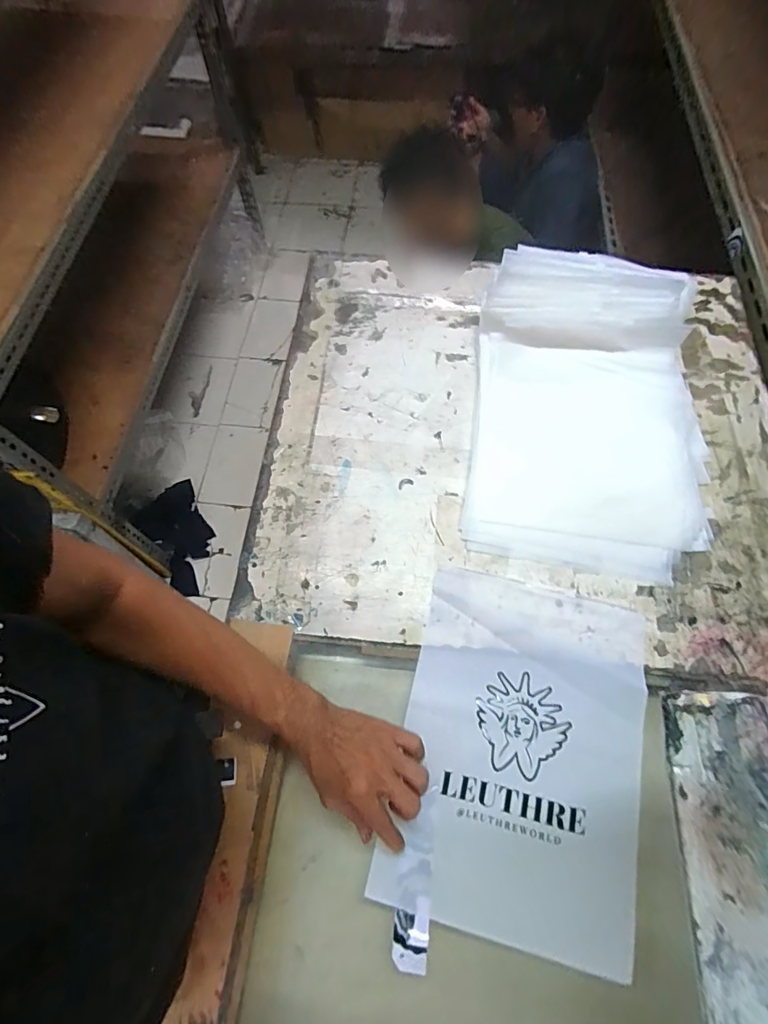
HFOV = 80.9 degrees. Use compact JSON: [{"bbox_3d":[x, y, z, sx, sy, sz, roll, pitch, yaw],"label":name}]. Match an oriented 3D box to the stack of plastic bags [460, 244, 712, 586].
[{"bbox_3d":[0.280,-0.149,0.601,0.307,0.098,0.442,7,67,5],"label":"stack of plastic bags"}]

